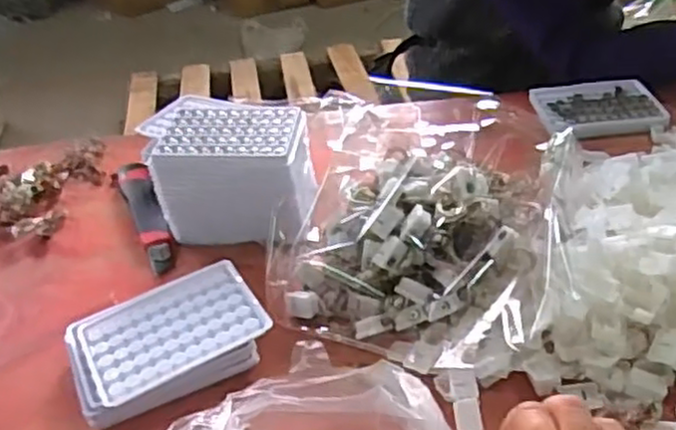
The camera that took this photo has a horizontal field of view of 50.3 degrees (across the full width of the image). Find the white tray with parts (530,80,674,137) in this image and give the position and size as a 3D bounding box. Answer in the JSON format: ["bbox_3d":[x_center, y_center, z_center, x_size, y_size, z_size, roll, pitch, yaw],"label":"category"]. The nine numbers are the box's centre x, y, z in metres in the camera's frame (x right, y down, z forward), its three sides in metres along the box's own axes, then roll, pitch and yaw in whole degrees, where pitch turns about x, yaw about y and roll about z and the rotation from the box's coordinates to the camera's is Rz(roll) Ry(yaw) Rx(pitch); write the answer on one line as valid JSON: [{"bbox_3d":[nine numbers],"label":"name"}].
[{"bbox_3d":[0.293,-0.121,0.809,0.132,0.013,0.100,-4,38,2],"label":"white tray with parts"}]

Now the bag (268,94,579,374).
[{"bbox_3d":[0.065,0.004,0.590,0.234,0.119,0.206,12,41,22],"label":"bag"}]

